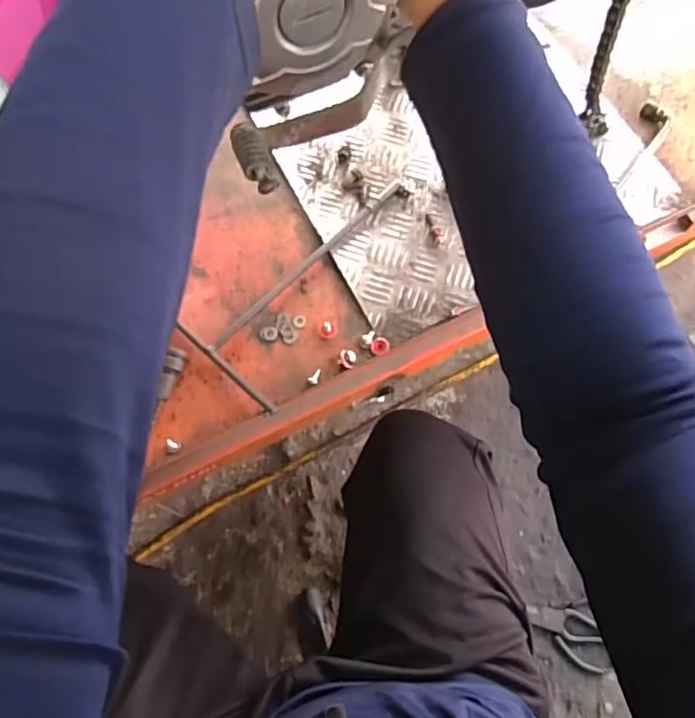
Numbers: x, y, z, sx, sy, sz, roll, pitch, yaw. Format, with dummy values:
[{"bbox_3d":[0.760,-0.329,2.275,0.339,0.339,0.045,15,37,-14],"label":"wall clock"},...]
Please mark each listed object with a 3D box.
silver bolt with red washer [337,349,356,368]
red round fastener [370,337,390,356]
[{"bbox_3d":[0.000,-0.001,0.593,0.018,0.011,0.018,0,68,0],"label":"silver bolt with red washer"},{"bbox_3d":[0.034,-0.014,0.604,0.021,0.006,0.017,-40,73,-15],"label":"red round fastener"}]

